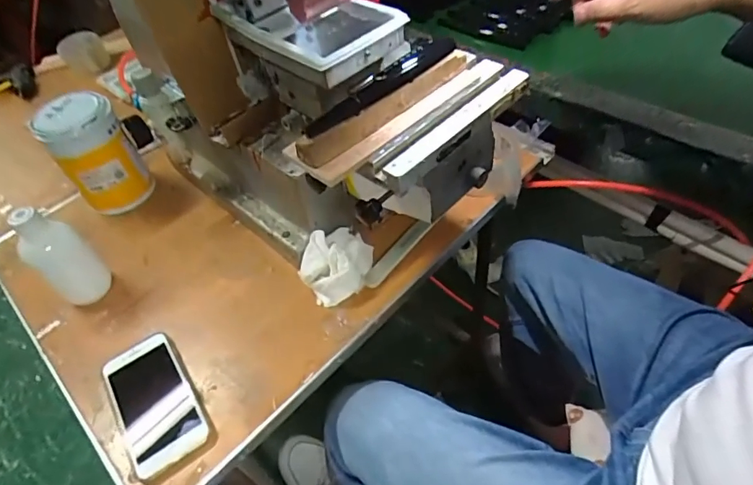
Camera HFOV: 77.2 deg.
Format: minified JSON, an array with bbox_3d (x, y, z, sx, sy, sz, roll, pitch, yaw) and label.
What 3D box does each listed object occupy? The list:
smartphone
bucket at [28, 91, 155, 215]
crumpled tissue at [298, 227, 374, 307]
[{"bbox_3d":[-0.244,0.171,0.514,0.077,0.009,0.152,-32,52,-18],"label":"smartphone"},{"bbox_3d":[-0.412,-0.125,0.701,0.099,0.153,0.099,-4,49,5],"label":"bucket"},{"bbox_3d":[-0.051,0.029,0.590,0.078,0.054,0.094,1,55,12],"label":"crumpled tissue"}]

